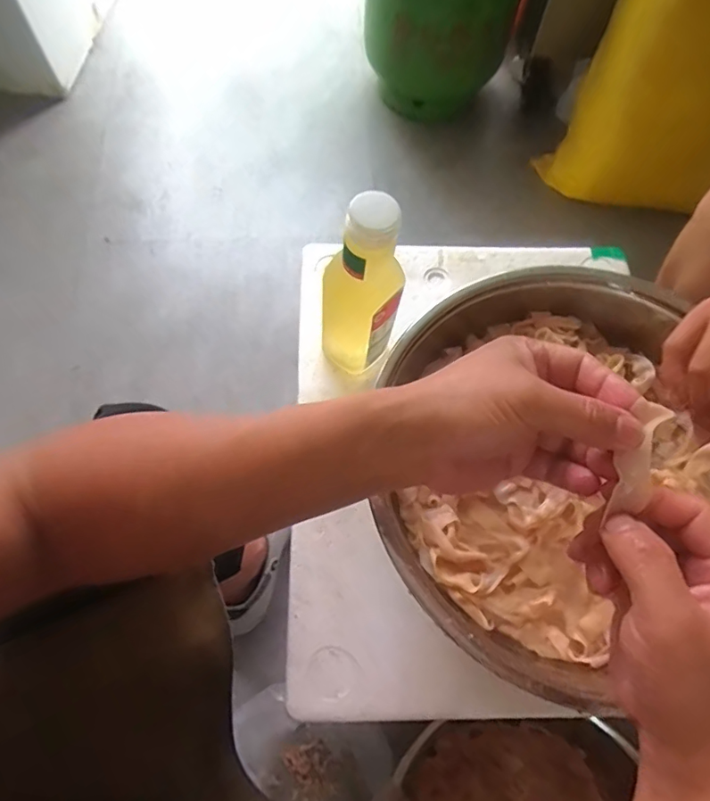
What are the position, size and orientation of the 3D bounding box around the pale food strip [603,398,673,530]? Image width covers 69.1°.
[{"bbox_3d":[0.141,0.031,0.258,0.018,0.009,0.061,20,88,7],"label":"pale food strip"}]

